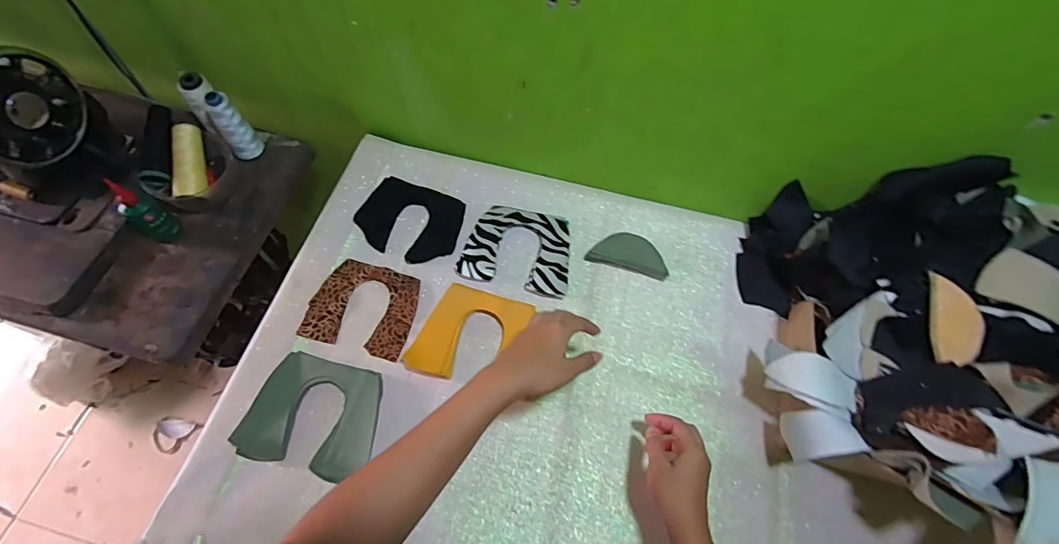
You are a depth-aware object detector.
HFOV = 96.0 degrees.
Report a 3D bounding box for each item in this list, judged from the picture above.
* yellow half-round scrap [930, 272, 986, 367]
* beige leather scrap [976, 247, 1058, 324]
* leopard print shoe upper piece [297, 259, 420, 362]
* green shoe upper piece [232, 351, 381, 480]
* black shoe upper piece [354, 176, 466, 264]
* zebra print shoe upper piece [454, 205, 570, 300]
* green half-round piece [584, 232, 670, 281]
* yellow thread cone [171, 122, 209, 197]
[{"bbox_3d":[0.441,0.052,0.493,0.045,0.017,0.099,18,64,7],"label":"yellow half-round scrap"},{"bbox_3d":[0.533,0.022,0.470,0.133,0.040,0.075,20,64,8],"label":"beige leather scrap"},{"bbox_3d":[-0.224,0.048,0.651,0.137,0.008,0.120,15,67,1],"label":"leopard print shoe upper piece"},{"bbox_3d":[-0.256,0.172,0.576,0.149,0.021,0.126,15,64,2],"label":"green shoe upper piece"},{"bbox_3d":[-0.176,-0.077,0.713,0.148,0.007,0.121,21,68,5],"label":"black shoe upper piece"},{"bbox_3d":[-0.014,-0.035,0.687,0.151,0.009,0.123,13,65,4],"label":"zebra print shoe upper piece"},{"bbox_3d":[0.145,-0.030,0.694,0.113,0.024,0.056,15,63,5],"label":"green half-round piece"},{"bbox_3d":[-0.489,-0.160,0.683,0.034,0.036,0.109,-7,80,-7],"label":"yellow thread cone"}]

